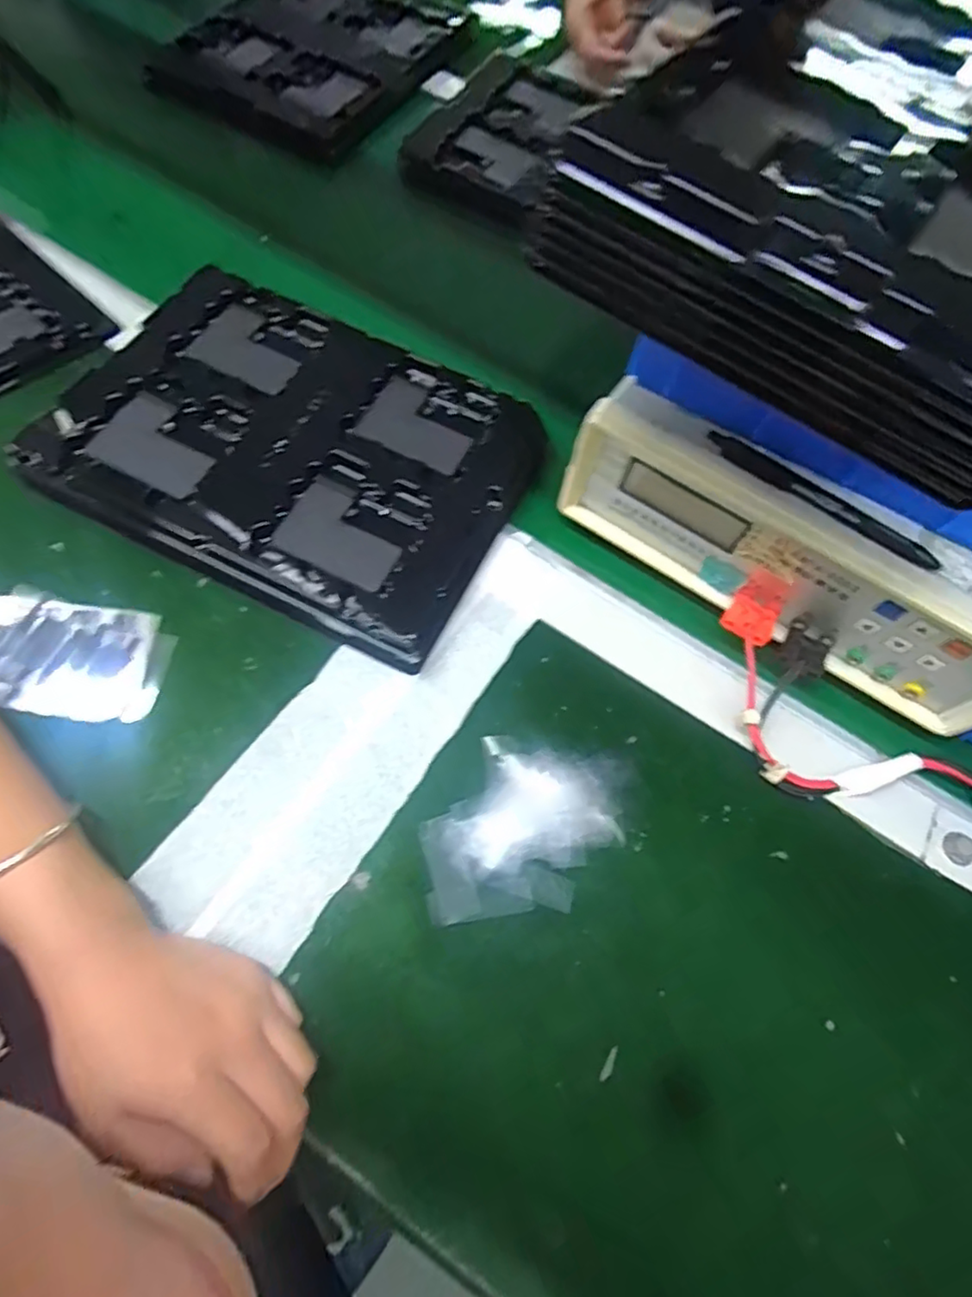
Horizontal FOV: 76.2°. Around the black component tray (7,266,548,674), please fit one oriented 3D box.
[{"bbox_3d":[-0.131,-0.142,0.428,0.309,0.028,0.216,27,66,6],"label":"black component tray"}]

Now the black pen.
[{"bbox_3d":[0.183,-0.082,0.339,0.135,0.009,0.013,36,67,10],"label":"black pen"}]

